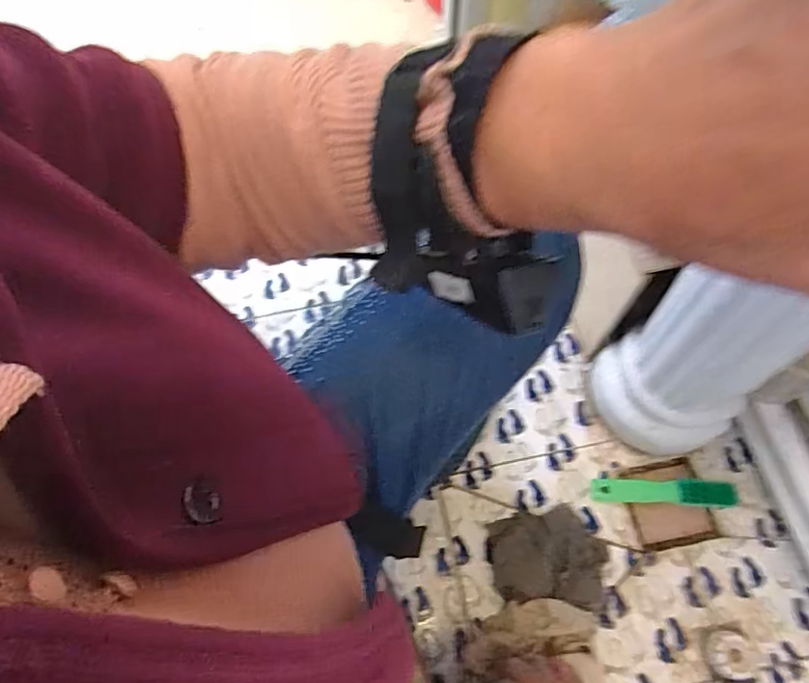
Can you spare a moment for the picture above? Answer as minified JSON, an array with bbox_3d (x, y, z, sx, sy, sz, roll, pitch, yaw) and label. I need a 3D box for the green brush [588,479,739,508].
[{"bbox_3d":[0.354,0.203,0.765,0.189,0.024,0.033,2,66,2],"label":"green brush"}]

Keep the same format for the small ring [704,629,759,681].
[{"bbox_3d":[0.390,0.378,0.679,0.056,0.029,0.053,-1,66,1],"label":"small ring"}]

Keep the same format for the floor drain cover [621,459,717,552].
[{"bbox_3d":[0.358,0.221,0.768,0.102,0.004,0.105,-12,66,-4],"label":"floor drain cover"}]

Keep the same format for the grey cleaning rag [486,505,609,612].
[{"bbox_3d":[0.186,0.276,0.717,0.147,0.053,0.130,-1,66,1],"label":"grey cleaning rag"}]

